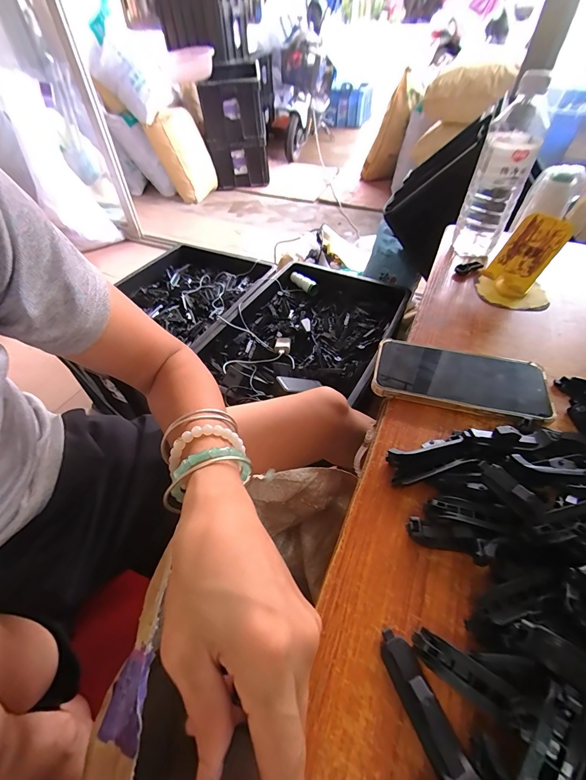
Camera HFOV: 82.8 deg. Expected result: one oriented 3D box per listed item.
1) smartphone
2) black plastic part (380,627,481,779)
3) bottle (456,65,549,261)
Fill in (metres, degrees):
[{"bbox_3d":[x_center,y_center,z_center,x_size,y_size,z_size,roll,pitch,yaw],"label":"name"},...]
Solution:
[{"bbox_3d":[0.171,-0.012,0.347,0.165,0.017,0.078,14,49,11],"label":"smartphone"},{"bbox_3d":[0.073,0.177,0.185,0.018,0.017,0.073,-15,50,-15],"label":"black plastic part"},{"bbox_3d":[0.293,-0.305,0.473,0.066,0.205,0.077,23,53,20],"label":"bottle"}]

